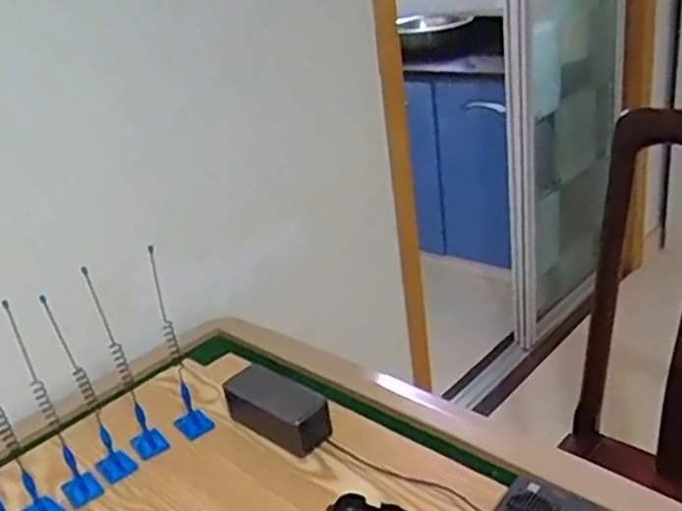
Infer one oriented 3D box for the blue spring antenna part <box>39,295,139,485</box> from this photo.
[{"bbox_3d":[-0.261,0.140,0.746,0.031,0.207,0.050,-23,29,-29],"label":"blue spring antenna part"}]

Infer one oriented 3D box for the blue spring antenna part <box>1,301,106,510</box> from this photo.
[{"bbox_3d":[-0.292,0.153,0.727,0.034,0.215,0.056,-20,28,-25],"label":"blue spring antenna part"}]

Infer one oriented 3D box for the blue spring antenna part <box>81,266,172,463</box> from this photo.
[{"bbox_3d":[-0.235,0.118,0.780,0.032,0.206,0.073,-20,28,-25],"label":"blue spring antenna part"}]

